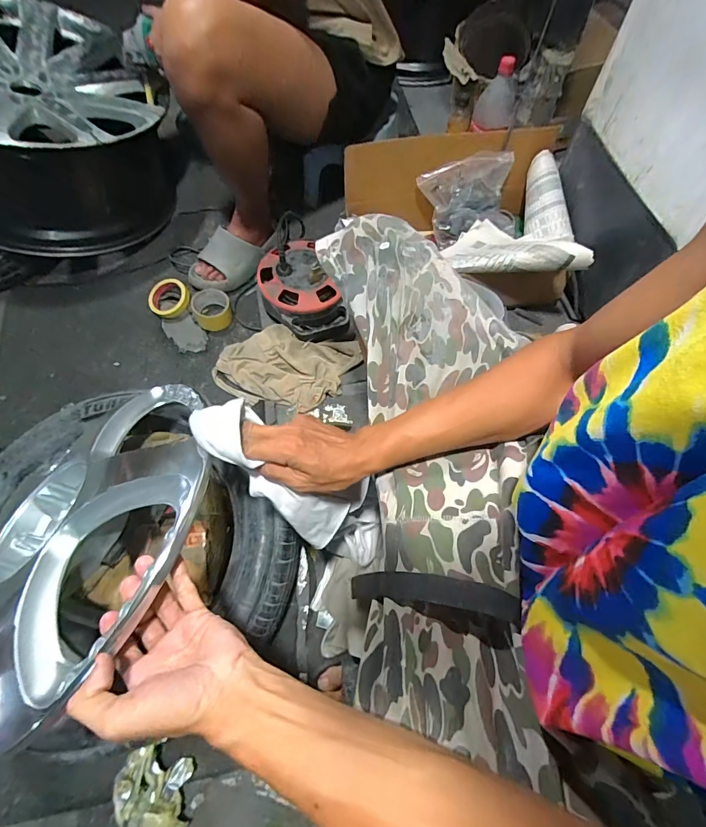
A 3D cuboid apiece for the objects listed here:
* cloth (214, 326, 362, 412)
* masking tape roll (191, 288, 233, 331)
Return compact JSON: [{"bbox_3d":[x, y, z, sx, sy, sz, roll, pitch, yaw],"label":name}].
[{"bbox_3d":[-0.147,-0.111,0.849,0.292,0.047,0.194,14,67,7],"label":"cloth"},{"bbox_3d":[-0.325,-0.238,0.893,0.080,0.055,0.076,0,65,1],"label":"masking tape roll"}]

